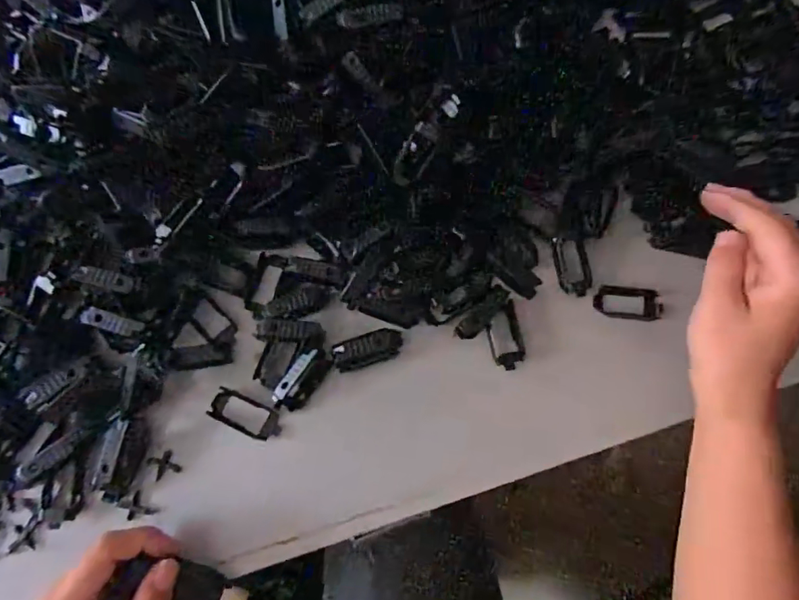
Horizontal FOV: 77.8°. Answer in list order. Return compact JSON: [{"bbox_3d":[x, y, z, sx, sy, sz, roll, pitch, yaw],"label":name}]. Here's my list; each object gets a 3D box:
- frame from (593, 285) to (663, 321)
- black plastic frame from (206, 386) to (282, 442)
[{"bbox_3d":[0.175,0.002,0.378,0.051,0.007,0.024,6,93,8],"label":"frame"},{"bbox_3d":[-0.108,0.081,0.346,0.051,0.006,0.023,24,75,7],"label":"black plastic frame"}]

